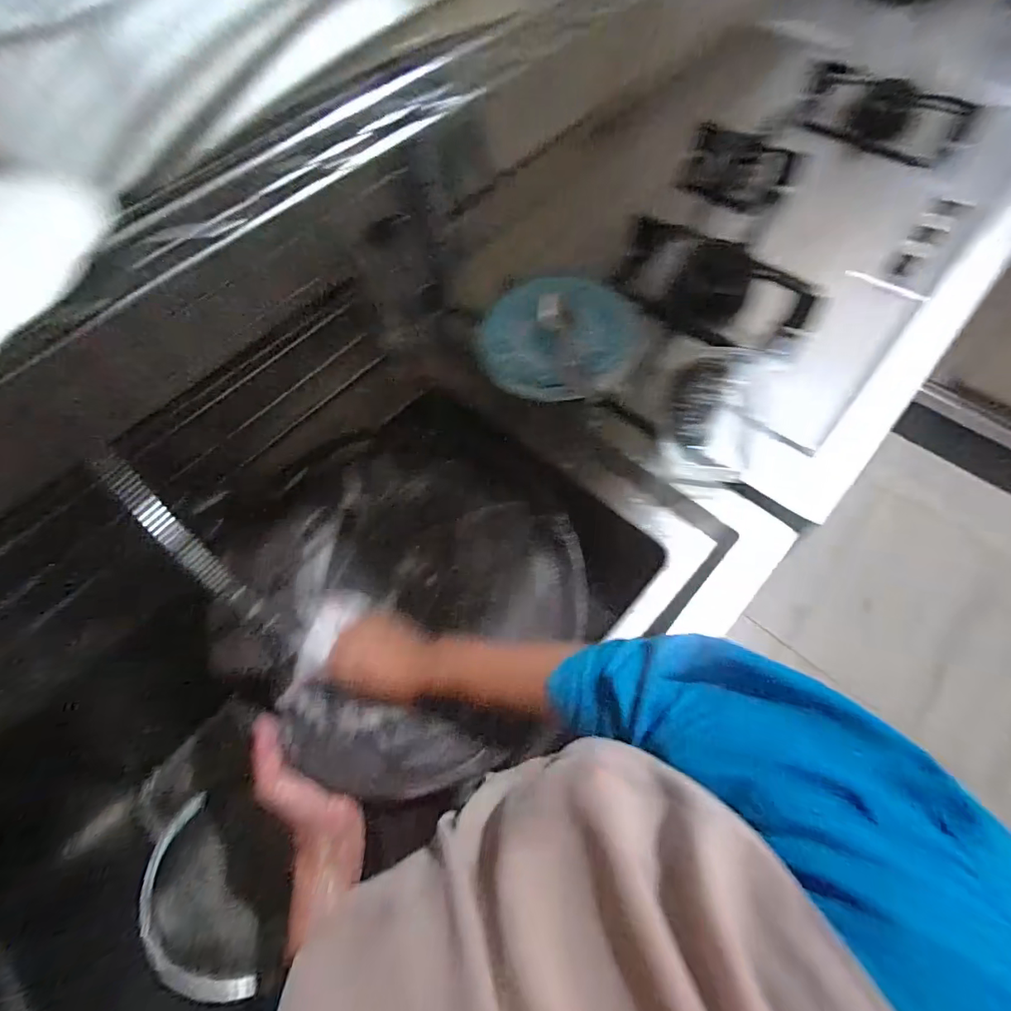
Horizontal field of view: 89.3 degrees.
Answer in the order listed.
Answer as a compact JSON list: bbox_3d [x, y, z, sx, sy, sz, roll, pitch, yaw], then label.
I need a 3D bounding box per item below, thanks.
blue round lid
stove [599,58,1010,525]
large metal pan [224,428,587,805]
[{"bbox_3d":[0.076,-0.234,0.674,0.203,0.034,0.218,-1,63,2],"label":"blue round lid"},{"bbox_3d":[0.461,-0.416,0.763,0.466,0.074,0.907,38,71,20],"label":"stove"},{"bbox_3d":[-0.085,0.087,0.504,0.310,0.068,0.333,-1,63,2],"label":"large metal pan"}]

